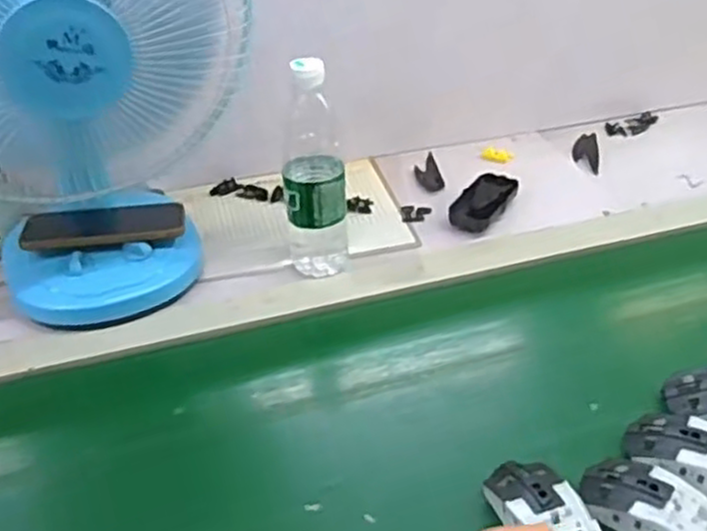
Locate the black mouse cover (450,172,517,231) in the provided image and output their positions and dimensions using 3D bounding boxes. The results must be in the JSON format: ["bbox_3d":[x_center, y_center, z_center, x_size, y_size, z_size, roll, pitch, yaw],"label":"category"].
[{"bbox_3d":[0.154,-0.077,0.867,0.050,0.022,0.102,21,42,30],"label":"black mouse cover"}]

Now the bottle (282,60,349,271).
[{"bbox_3d":[-0.041,-0.097,0.750,0.066,0.219,0.066,-5,35,-1],"label":"bottle"}]

